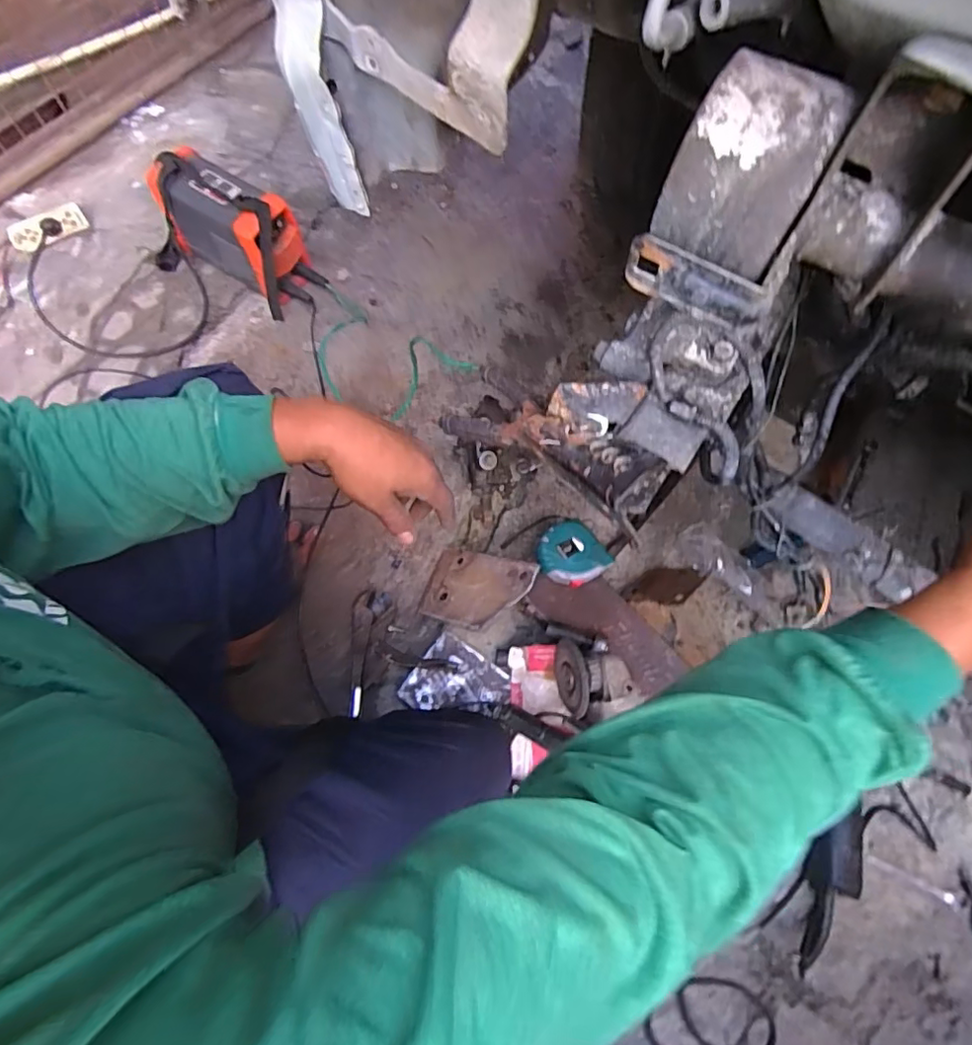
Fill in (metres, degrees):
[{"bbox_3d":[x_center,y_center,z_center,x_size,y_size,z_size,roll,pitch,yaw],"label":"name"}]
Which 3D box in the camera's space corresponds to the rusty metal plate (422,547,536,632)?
[{"bbox_3d":[-0.015,0.097,0.832,0.183,0.011,0.114,5,62,44],"label":"rusty metal plate"}]

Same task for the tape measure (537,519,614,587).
[{"bbox_3d":[0.116,0.048,0.806,0.084,0.044,0.088,1,69,-1],"label":"tape measure"}]

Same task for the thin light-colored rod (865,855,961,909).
[{"bbox_3d":[0.563,0.474,0.755,0.126,0.010,0.019,22,70,7],"label":"thin light-colored rod"}]

